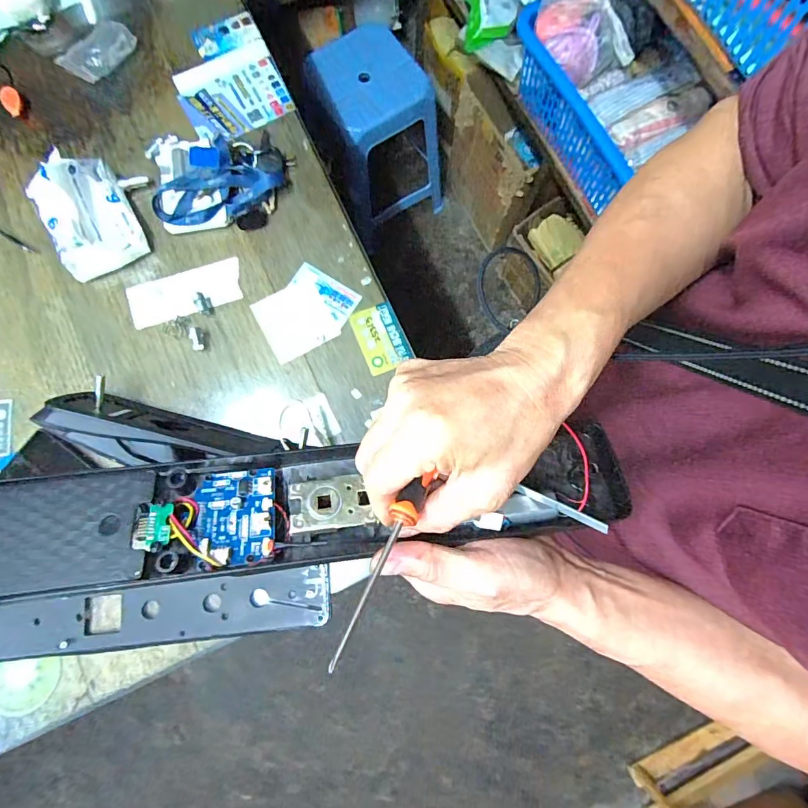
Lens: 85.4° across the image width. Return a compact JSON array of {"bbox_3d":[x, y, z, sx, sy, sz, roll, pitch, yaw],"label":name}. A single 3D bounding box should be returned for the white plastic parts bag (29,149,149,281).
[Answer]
[{"bbox_3d":[-0.392,-0.230,0.539,0.106,0.072,0.145,-31,82,-6],"label":"white plastic parts bag"}]

